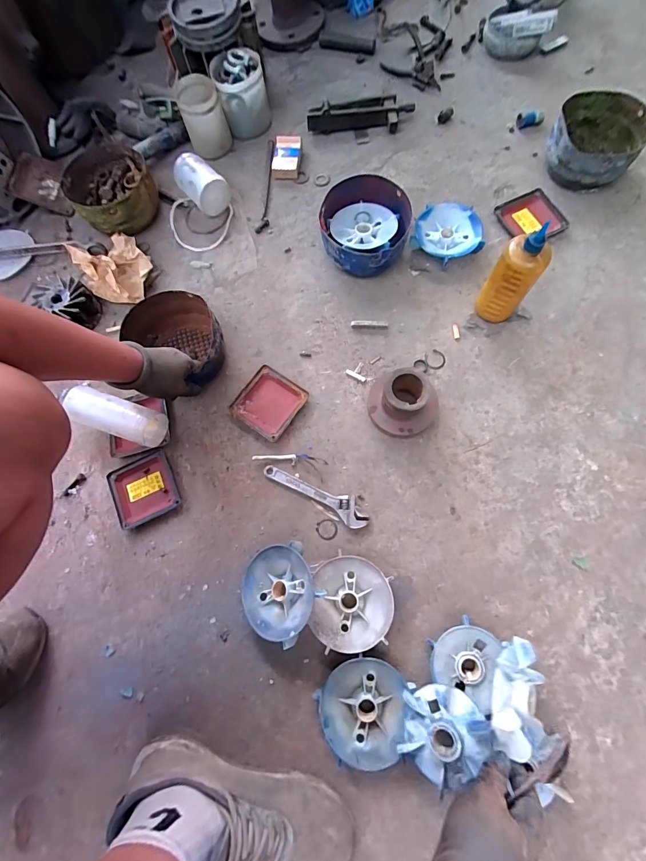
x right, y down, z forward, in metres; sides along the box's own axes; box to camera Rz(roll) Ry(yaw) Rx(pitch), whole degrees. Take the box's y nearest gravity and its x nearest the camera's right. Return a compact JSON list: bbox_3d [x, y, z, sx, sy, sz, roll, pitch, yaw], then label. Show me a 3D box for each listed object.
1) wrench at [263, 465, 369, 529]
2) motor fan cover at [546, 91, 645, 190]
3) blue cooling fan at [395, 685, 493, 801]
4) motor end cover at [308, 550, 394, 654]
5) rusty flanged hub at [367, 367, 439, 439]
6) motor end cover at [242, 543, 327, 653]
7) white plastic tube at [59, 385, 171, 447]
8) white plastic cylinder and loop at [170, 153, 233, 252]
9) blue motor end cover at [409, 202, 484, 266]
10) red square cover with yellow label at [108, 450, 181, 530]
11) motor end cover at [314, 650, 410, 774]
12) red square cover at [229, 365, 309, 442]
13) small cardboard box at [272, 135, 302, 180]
[{"bbox_3d":[-0.013,0.105,0.632,0.192,0.018,0.041,27,77,9],"label":"wrench"},{"bbox_3d":[0.539,-0.572,0.757,0.159,0.085,0.185,27,78,13],"label":"motor fan cover"},{"bbox_3d":[0.149,0.382,0.473,0.103,0.025,0.104,-9,63,19],"label":"blue cooling fan"},{"bbox_3d":[0.042,0.258,0.565,0.117,0.046,0.125,3,75,3],"label":"motor end cover"},{"bbox_3d":[0.135,-0.047,0.625,0.105,0.093,0.100,-2,73,5],"label":"rusty flanged hub"},{"bbox_3d":[-0.058,0.244,0.562,0.124,0.040,0.129,-43,56,11],"label":"motor end cover"},{"bbox_3d":[-0.359,-0.023,0.664,0.165,0.074,0.062,18,76,11],"label":"white plastic tube"},{"bbox_3d":[-0.272,-0.485,0.791,0.148,0.069,0.171,-34,74,-6],"label":"white plastic cylinder and loop"},{"bbox_3d":[0.252,-0.390,0.745,0.136,0.037,0.120,38,79,12],"label":"blue motor end cover"},{"bbox_3d":[-0.319,0.104,0.662,0.110,0.014,0.111,-26,75,-5],"label":"red square cover with yellow label"},{"bbox_3d":[0.055,0.388,0.526,0.119,0.043,0.125,-11,74,-1],"label":"motor end cover"},{"bbox_3d":[-0.099,-0.051,0.687,0.110,0.010,0.115,33,78,11],"label":"red square cover"},{"bbox_3d":[-0.079,-0.604,0.827,0.060,0.027,0.100,4,75,3],"label":"small cardboard box"}]

